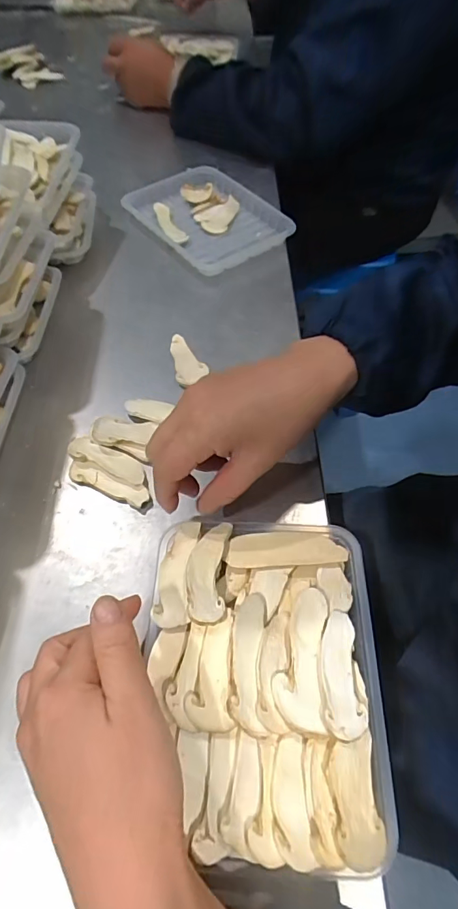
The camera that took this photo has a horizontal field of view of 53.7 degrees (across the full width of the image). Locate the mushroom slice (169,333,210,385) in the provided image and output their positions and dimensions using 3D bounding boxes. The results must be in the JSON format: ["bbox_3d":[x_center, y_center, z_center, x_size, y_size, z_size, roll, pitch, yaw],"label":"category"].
[{"bbox_3d":[-0.037,-0.089,0.421,0.029,0.010,0.057,-11,57,-6],"label":"mushroom slice"}]

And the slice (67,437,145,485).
[{"bbox_3d":[-0.096,0.006,0.362,0.068,0.013,0.021,22,60,15],"label":"slice"}]

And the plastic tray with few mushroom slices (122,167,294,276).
[{"bbox_3d":[-0.023,-0.290,0.544,0.141,0.021,0.194,-33,62,-19],"label":"plastic tray with few mushroom slices"}]

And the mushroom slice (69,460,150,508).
[{"bbox_3d":[-0.094,0.022,0.351,0.069,0.004,0.017,19,75,15],"label":"mushroom slice"}]

